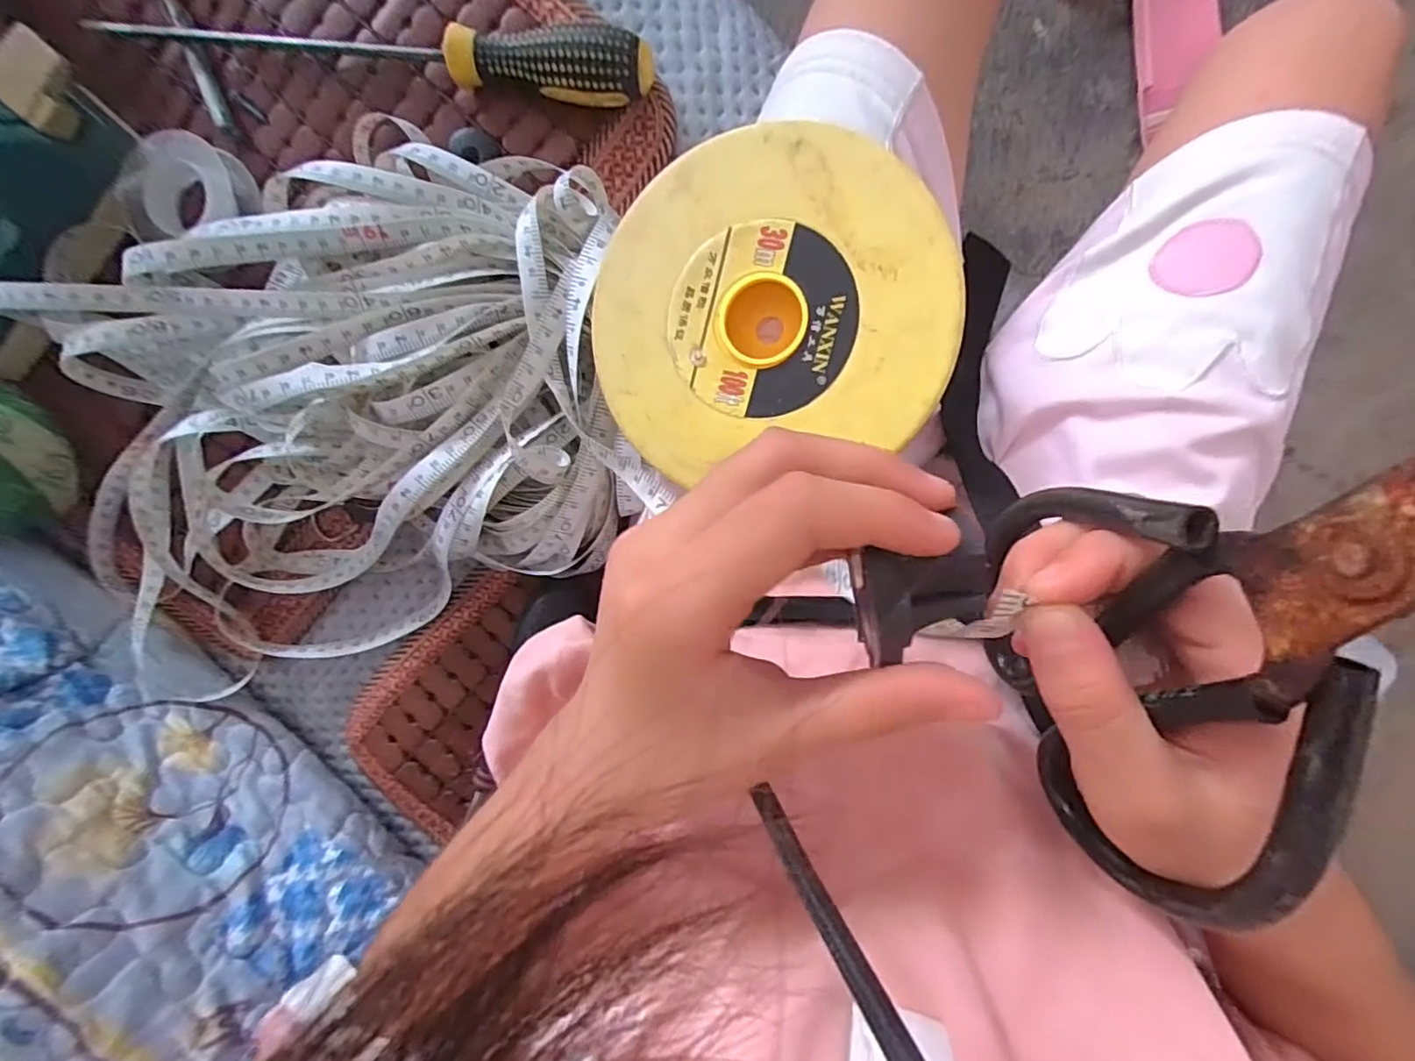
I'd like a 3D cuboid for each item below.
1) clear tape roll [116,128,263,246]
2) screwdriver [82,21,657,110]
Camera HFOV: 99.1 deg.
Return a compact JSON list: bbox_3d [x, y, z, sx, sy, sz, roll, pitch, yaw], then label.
[{"bbox_3d":[-0.275,-0.181,0.321,0.059,0.019,0.055,2,99,2],"label":"clear tape roll"},{"bbox_3d":[-0.164,-0.240,0.304,0.271,0.026,0.028,6,99,1],"label":"screwdriver"}]

